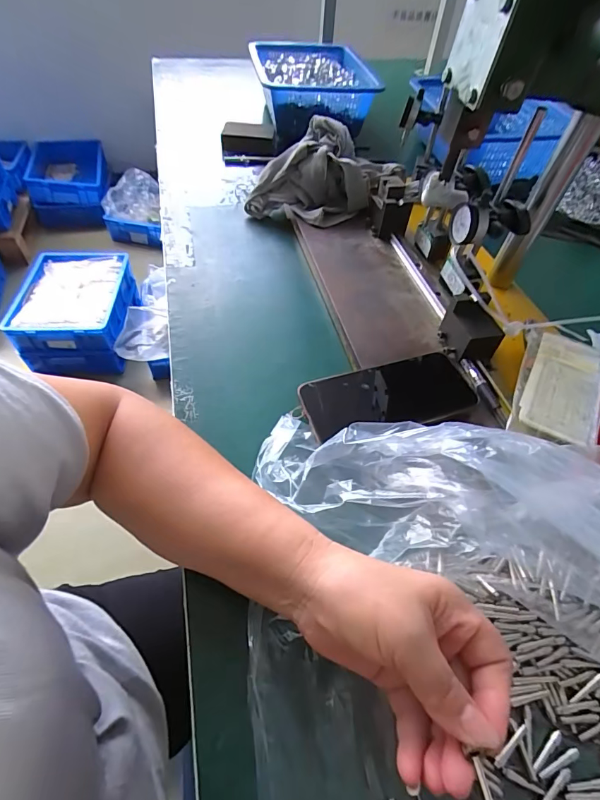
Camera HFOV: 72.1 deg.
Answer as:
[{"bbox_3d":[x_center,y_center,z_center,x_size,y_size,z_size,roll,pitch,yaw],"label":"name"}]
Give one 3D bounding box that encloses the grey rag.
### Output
[{"bbox_3d":[0.038,-0.323,0.609,0.203,0.100,0.147,23,53,15],"label":"grey rag"}]

